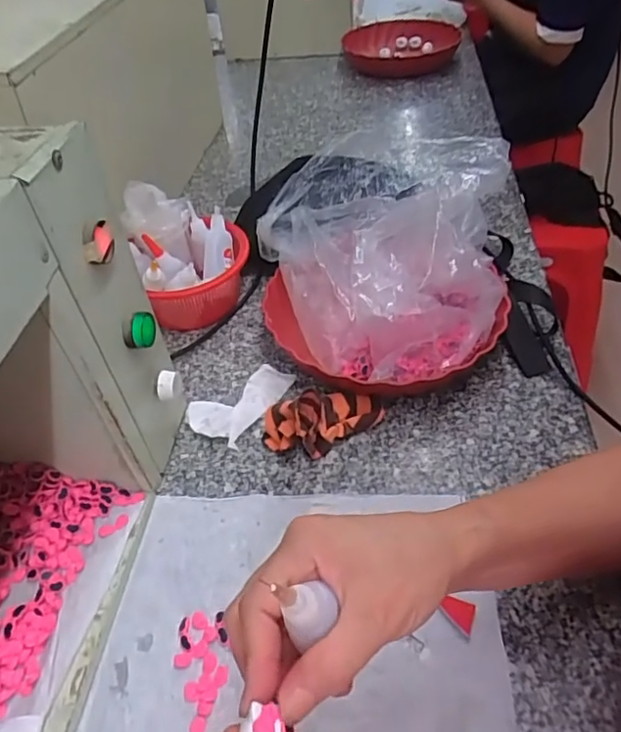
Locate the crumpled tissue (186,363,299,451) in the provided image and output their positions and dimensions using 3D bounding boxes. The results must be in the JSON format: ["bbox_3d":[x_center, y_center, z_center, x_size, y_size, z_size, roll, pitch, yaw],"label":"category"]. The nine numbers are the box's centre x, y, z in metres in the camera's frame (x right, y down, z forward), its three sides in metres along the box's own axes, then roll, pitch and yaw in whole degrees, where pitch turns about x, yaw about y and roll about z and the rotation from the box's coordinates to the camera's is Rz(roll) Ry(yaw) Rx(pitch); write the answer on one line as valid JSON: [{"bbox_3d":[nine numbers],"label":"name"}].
[{"bbox_3d":[-0.070,0.030,0.558,0.069,0.010,0.101,24,53,26],"label":"crumpled tissue"}]

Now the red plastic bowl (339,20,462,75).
[{"bbox_3d":[0.186,-0.657,1.181,0.233,0.058,0.242,-1,46,1],"label":"red plastic bowl"}]

